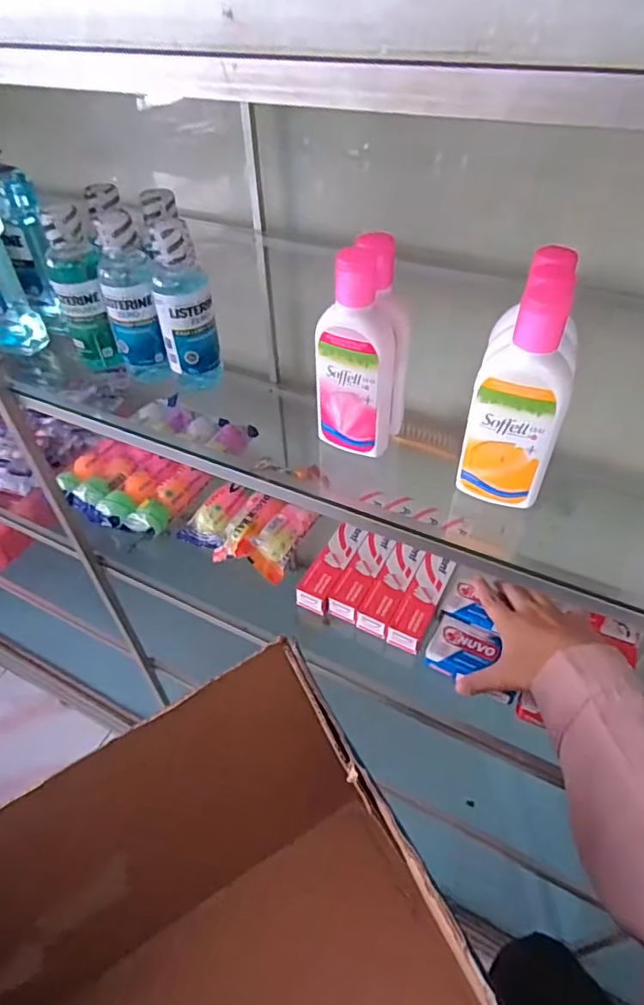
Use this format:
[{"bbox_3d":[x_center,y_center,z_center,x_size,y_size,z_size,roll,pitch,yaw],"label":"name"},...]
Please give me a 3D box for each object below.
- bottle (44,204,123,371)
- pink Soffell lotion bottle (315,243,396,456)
[{"bbox_3d":[-0.188,-0.162,0.431,0.038,0.120,0.025,-22,49,-18],"label":"bottle"},{"bbox_3d":[0.021,-0.089,0.341,0.044,0.125,0.026,27,53,26],"label":"pink Soffell lotion bottle"}]

